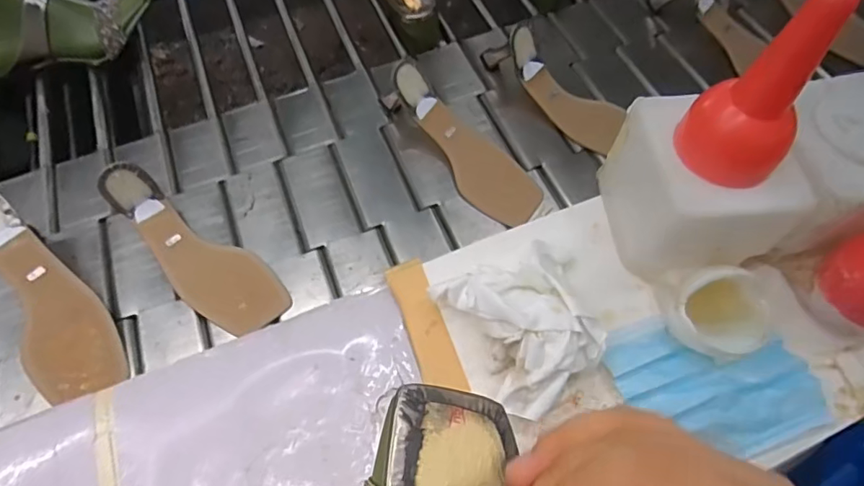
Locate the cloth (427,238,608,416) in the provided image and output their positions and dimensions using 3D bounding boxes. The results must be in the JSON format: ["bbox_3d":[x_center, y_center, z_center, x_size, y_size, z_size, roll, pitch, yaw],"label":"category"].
[{"bbox_3d":[0.079,0.060,0.411,0.107,0.053,0.121,-27,64,-16],"label":"cloth"}]

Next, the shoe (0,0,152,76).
[{"bbox_3d":[-0.457,-0.268,0.644,0.224,0.090,0.076,-18,62,-9],"label":"shoe"}]

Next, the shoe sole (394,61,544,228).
[{"bbox_3d":[0.035,-0.106,0.567,0.070,0.046,0.211,-40,86,-19],"label":"shoe sole"}]

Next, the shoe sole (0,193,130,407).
[{"bbox_3d":[-0.364,0.045,0.478,0.072,0.021,0.219,-35,87,-17],"label":"shoe sole"}]

